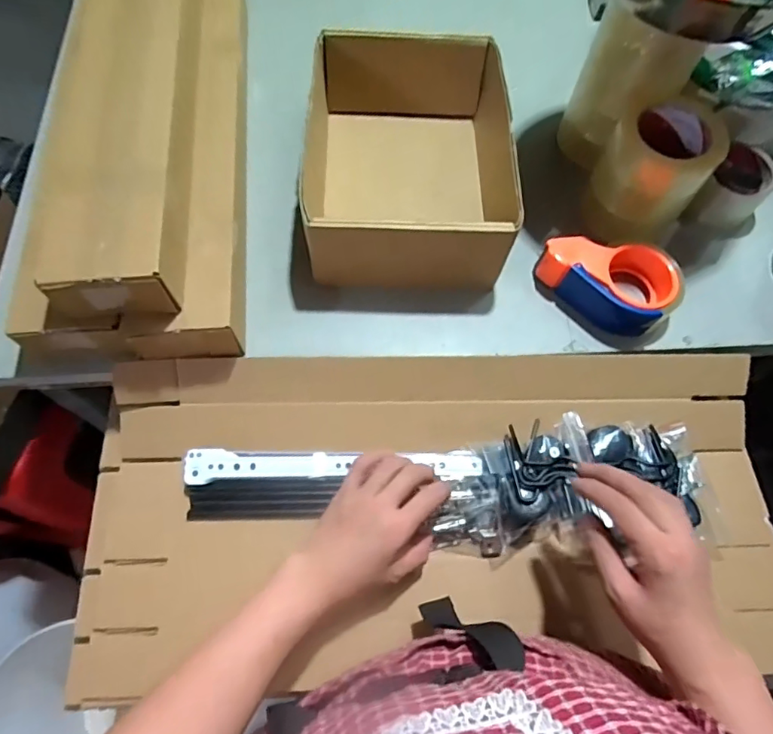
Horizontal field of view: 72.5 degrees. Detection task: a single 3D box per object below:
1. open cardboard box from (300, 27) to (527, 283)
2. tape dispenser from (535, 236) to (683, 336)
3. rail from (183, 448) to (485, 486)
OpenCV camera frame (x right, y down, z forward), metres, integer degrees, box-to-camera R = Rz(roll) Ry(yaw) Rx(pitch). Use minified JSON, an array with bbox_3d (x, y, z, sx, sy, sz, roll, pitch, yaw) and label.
[{"bbox_3d":[0.020,-0.238,0.616,0.220,0.092,0.304,1,66,-3],"label":"open cardboard box"},{"bbox_3d":[0.247,-0.099,0.584,0.143,0.055,0.091,39,69,14],"label":"tape dispenser"},{"bbox_3d":[-0.052,0.101,0.538,0.297,0.019,0.032,0,66,-3],"label":"rail"}]

